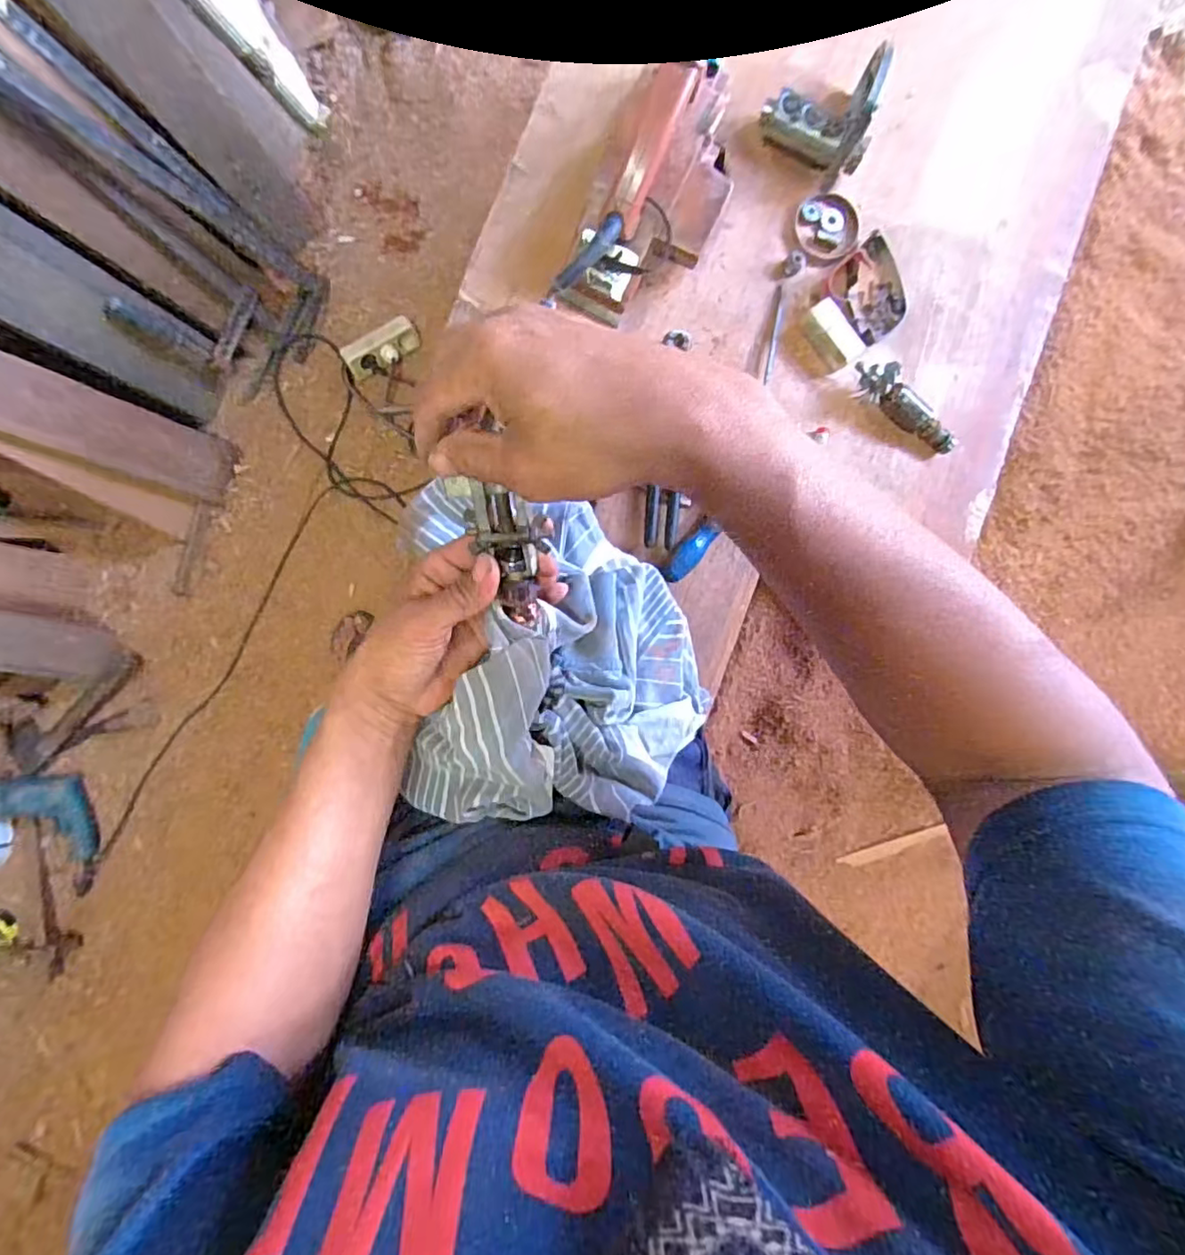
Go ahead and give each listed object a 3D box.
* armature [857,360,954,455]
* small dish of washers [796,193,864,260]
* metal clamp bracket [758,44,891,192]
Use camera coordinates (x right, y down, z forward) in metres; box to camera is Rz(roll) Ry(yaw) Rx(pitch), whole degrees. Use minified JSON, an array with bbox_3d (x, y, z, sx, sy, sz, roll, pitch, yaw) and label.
[{"bbox_3d":[0.340,-0.238,0.660,0.137,0.032,0.036,36,85,-3],"label":"armature"},{"bbox_3d":[0.261,-0.439,0.672,0.081,0.013,0.071,-20,90,-6],"label":"small dish of washers"},{"bbox_3d":[0.250,-0.556,0.642,0.113,0.046,0.150,26,86,-4],"label":"metal clamp bracket"}]

